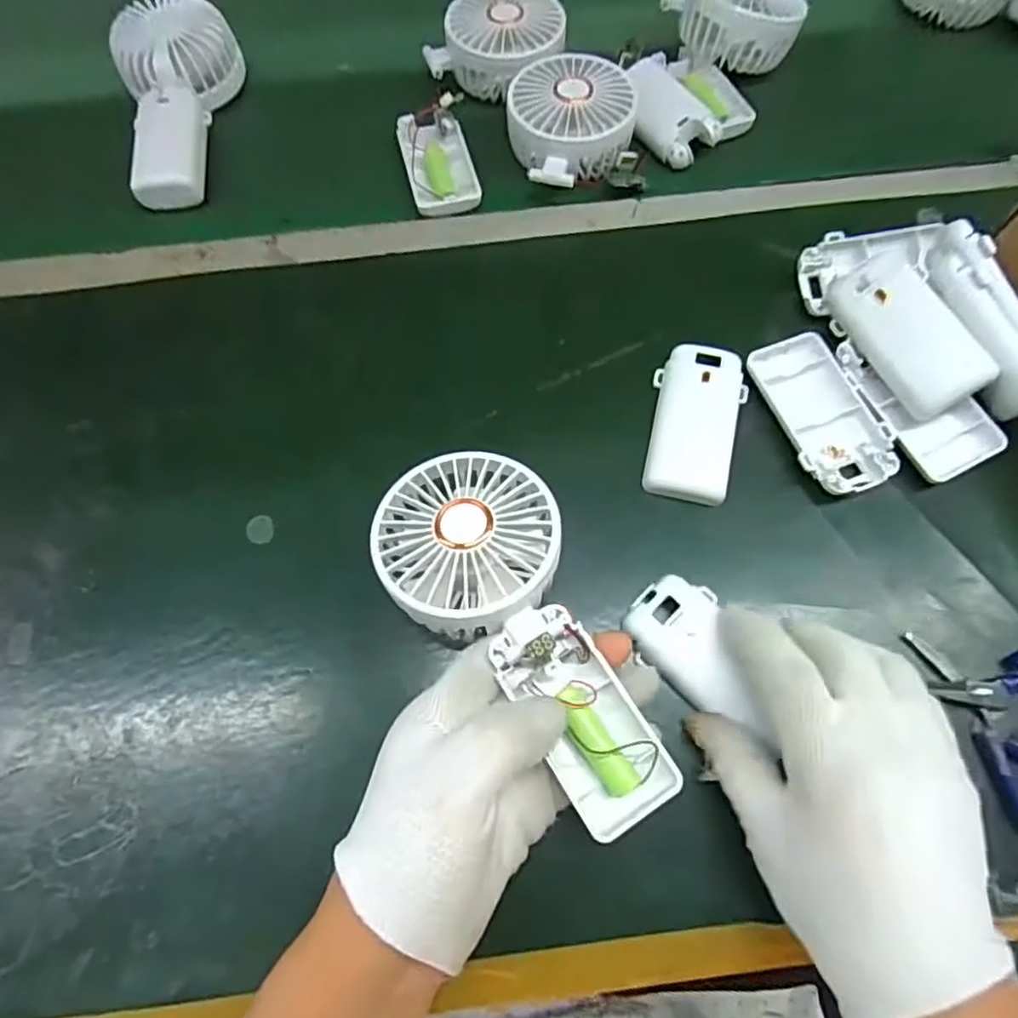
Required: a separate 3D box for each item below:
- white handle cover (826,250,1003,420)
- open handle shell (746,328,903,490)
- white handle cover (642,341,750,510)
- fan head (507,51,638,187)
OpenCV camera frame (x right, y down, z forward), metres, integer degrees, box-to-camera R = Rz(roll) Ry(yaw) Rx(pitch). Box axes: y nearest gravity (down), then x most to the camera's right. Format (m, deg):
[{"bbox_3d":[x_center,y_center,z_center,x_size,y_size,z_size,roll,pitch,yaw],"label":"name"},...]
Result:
[{"bbox_3d":[0.220,-0.098,0.355,0.044,0.016,0.092,-37,70,32],"label":"white handle cover"},{"bbox_3d":[0.174,-0.053,0.360,0.049,0.016,0.095,-19,70,-6],"label":"open handle shell"},{"bbox_3d":[0.104,-0.049,0.361,0.048,0.017,0.088,15,70,6],"label":"white handle cover"},{"bbox_3d":[0.042,-0.266,0.441,0.083,0.031,0.099,4,70,2],"label":"fan head"}]

